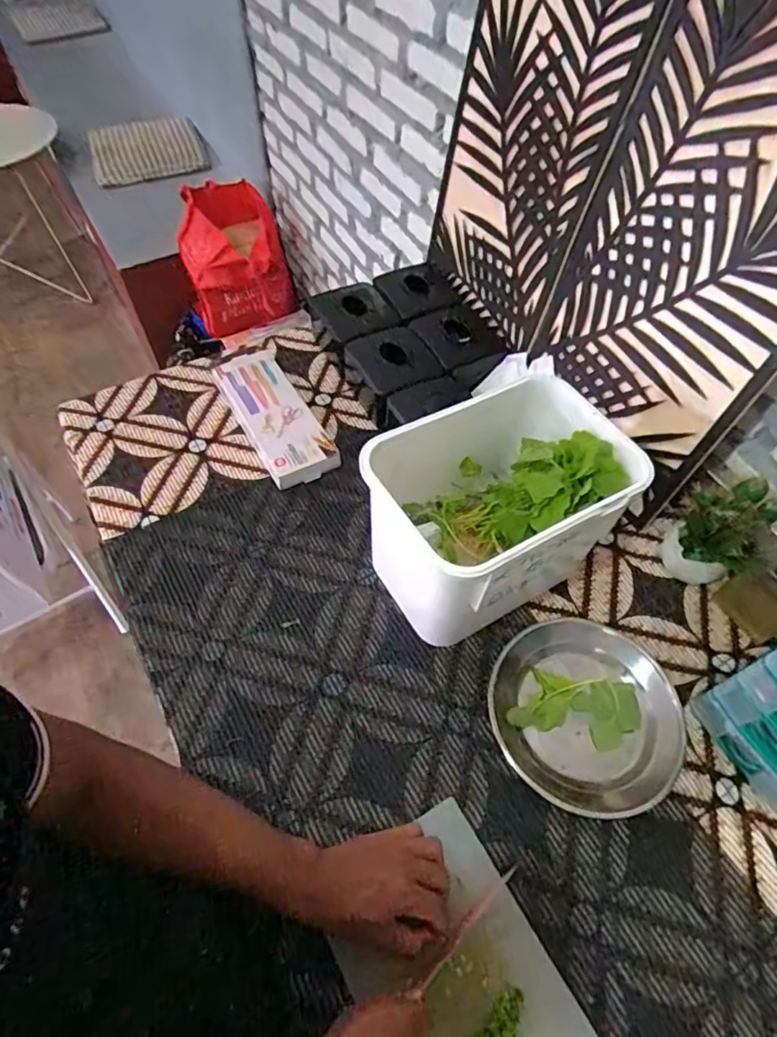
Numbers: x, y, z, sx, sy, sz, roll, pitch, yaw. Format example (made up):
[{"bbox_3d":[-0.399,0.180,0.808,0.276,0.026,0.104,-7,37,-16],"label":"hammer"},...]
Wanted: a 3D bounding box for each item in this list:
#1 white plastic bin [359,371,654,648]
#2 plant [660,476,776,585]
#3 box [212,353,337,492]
[{"bbox_3d":[0.121,-0.007,0.663,0.272,0.202,0.185,-26,61,-16],"label":"white plastic bin"},{"bbox_3d":[0.396,0.023,0.672,0.080,0.182,0.095,-35,64,-21],"label":"plant"},{"bbox_3d":[-0.173,-0.160,0.856,0.103,0.035,0.258,-26,61,-16],"label":"box"}]

